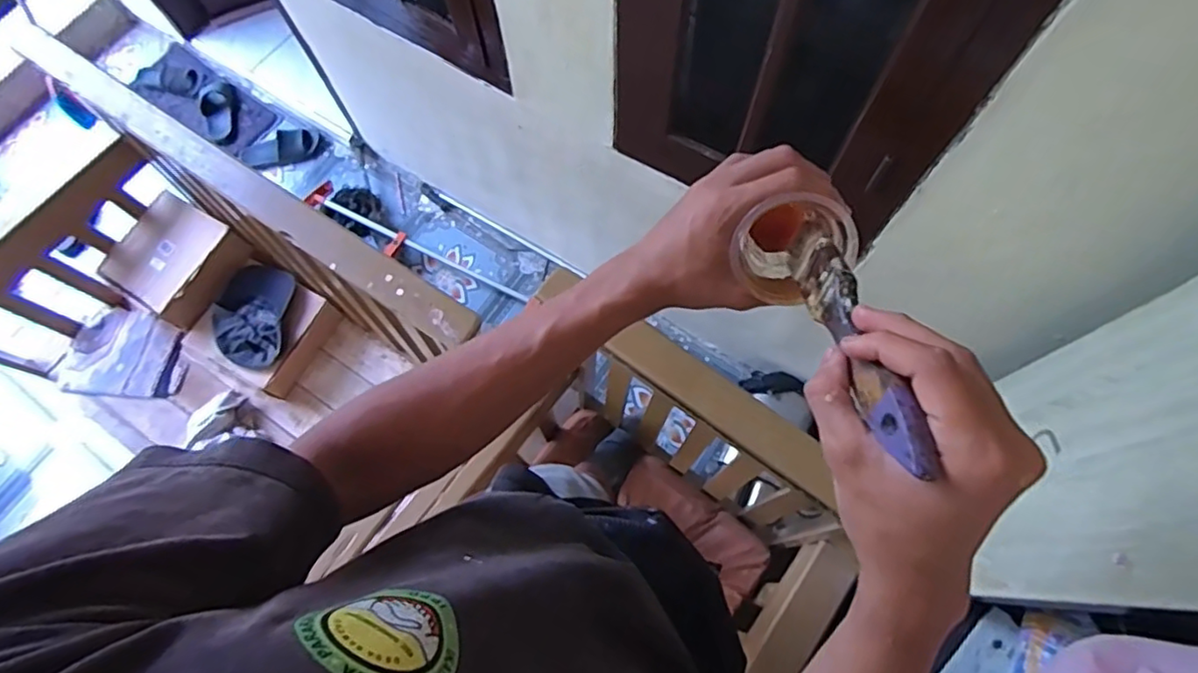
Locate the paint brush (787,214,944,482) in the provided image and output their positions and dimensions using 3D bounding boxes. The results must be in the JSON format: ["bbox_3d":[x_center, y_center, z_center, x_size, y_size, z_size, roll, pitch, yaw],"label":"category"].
[{"bbox_3d":[0.124,-0.004,0.305,0.009,0.030,0.169,15,39,-15],"label":"paint brush"}]

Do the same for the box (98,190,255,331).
[{"bbox_3d":[-1.065,-0.181,1.538,0.298,0.104,0.300,36,86,26],"label":"box"}]

